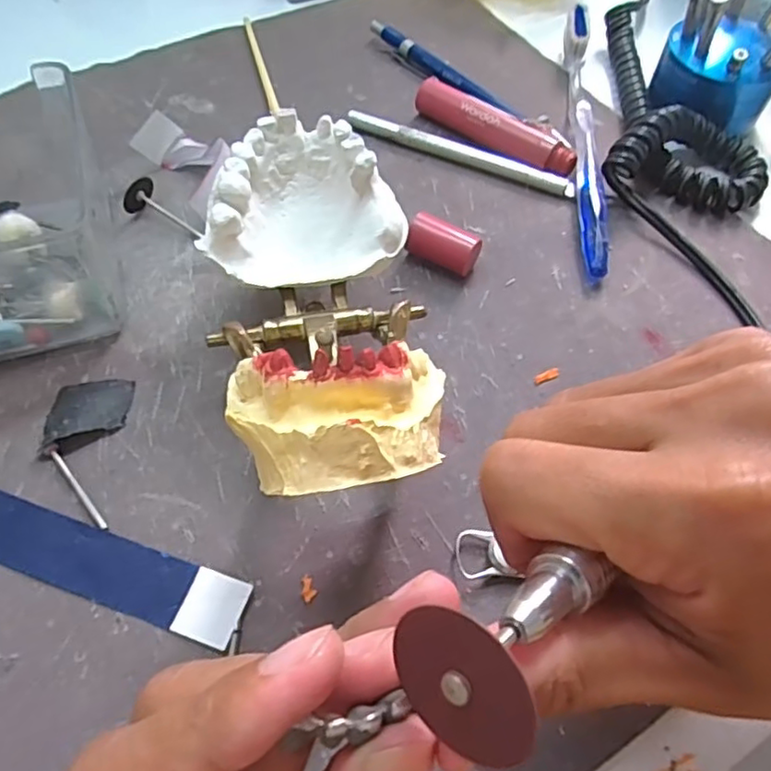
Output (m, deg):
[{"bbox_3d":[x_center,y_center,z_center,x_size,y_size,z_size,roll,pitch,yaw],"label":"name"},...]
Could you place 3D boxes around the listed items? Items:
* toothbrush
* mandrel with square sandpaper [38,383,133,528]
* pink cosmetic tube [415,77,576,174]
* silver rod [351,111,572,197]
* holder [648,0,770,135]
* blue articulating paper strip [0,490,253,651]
[{"bbox_3d":[0.098,-0.126,0.313,0.013,0.021,0.181,5,59,1],"label":"toothbrush"},{"bbox_3d":[-0.108,0.021,0.223,0.027,0.007,0.056,-1,59,-3],"label":"mandrel with square sandpaper"},{"bbox_3d":[0.053,-0.126,0.313,0.087,0.018,0.015,36,64,18],"label":"pink cosmetic tube"},{"bbox_3d":[0.036,-0.114,0.310,0.116,0.009,0.007,22,61,11],"label":"silver rod"},{"bbox_3d":[0.170,-0.168,0.311,0.056,0.067,0.053,29,62,15],"label":"holder"},{"bbox_3d":[-0.094,0.057,0.204,0.102,0.004,0.021,18,60,9],"label":"blue articulating paper strip"}]

